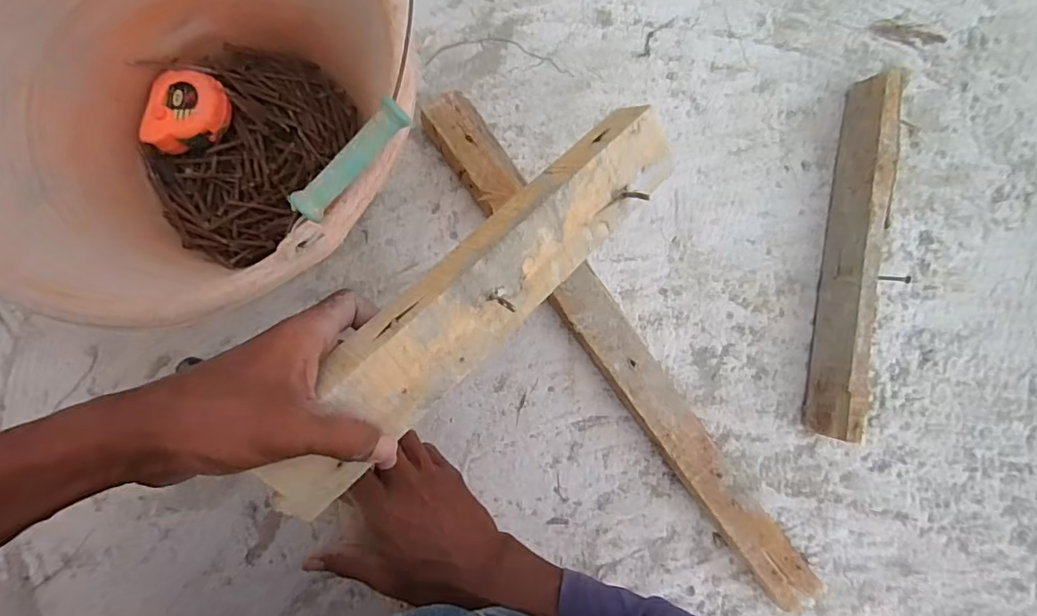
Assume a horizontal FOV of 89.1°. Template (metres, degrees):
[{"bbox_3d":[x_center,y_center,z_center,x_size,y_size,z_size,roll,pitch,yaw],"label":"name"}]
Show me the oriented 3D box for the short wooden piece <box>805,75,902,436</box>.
[{"bbox_3d":[0.348,-0.050,0.544,0.034,0.060,0.362,8,91,-5],"label":"short wooden piece"}]

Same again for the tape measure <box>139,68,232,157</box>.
[{"bbox_3d":[-0.270,-0.158,0.433,0.055,0.030,0.066,17,88,-8],"label":"tape measure"}]

